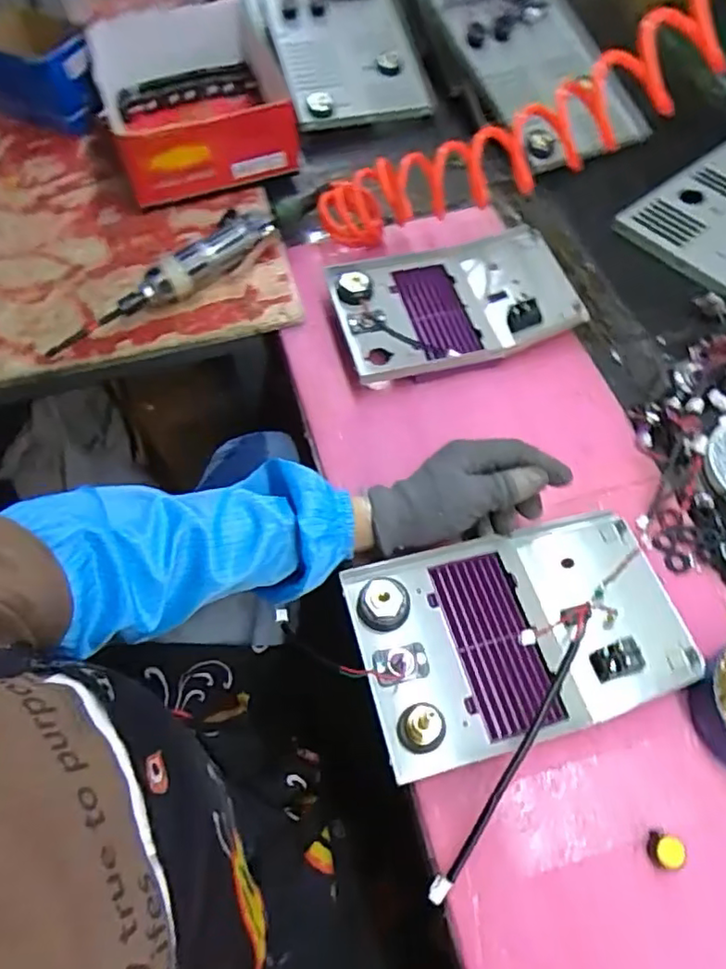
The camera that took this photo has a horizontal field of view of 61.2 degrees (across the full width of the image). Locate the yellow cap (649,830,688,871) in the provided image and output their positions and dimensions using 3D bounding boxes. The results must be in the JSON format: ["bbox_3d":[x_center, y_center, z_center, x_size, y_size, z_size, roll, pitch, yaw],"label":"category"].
[{"bbox_3d":[0.189,0.228,0.382,0.018,0.012,0.019,0,60,1],"label":"yellow cap"}]

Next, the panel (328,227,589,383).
[{"bbox_3d":[0.090,-0.184,0.616,0.227,0.036,0.157,-13,60,-7],"label":"panel"}]

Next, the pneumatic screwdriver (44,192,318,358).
[{"bbox_3d":[-0.181,-0.231,0.652,0.335,0.046,0.048,-38,66,-20],"label":"pneumatic screwdriver"}]

